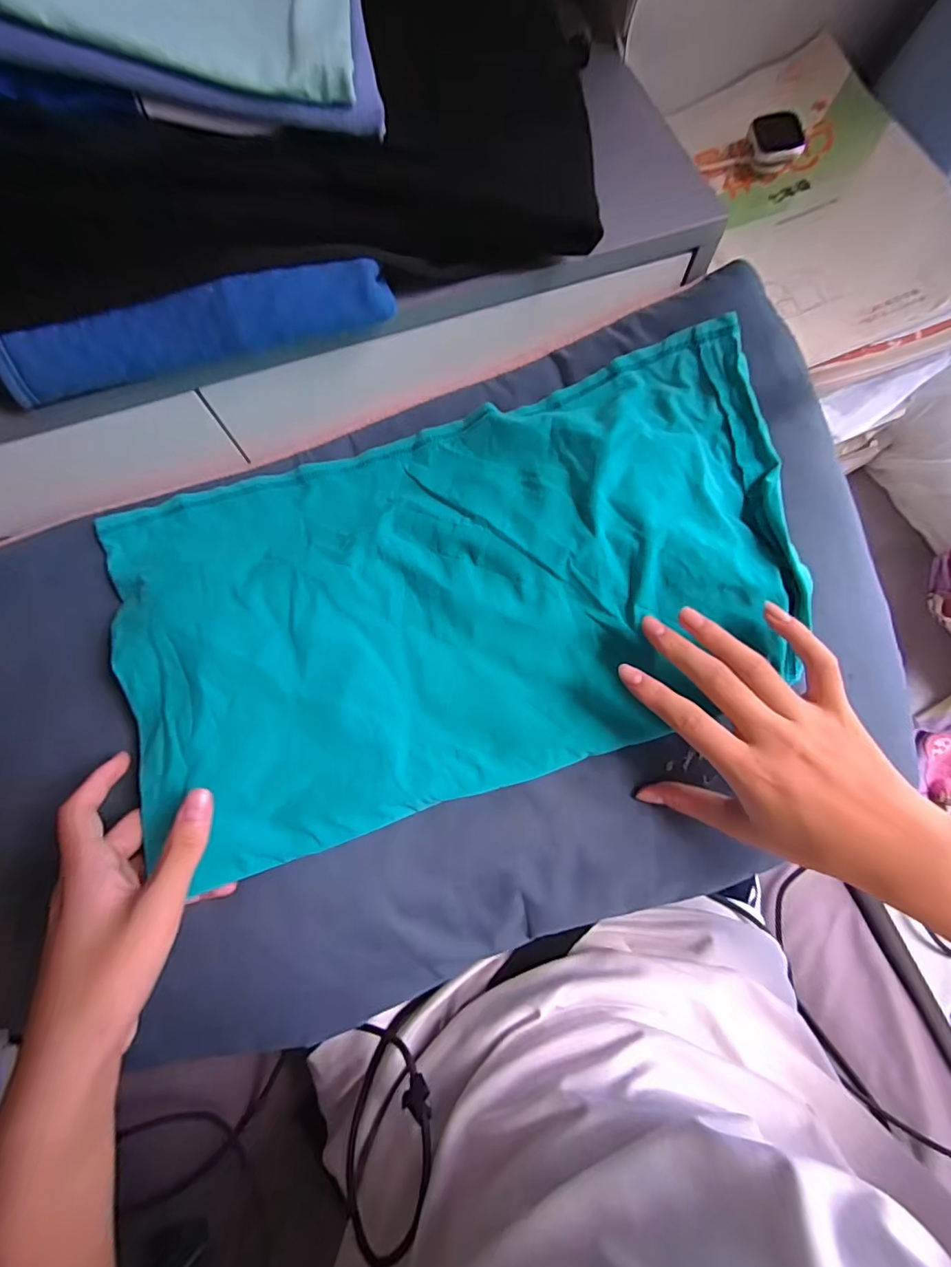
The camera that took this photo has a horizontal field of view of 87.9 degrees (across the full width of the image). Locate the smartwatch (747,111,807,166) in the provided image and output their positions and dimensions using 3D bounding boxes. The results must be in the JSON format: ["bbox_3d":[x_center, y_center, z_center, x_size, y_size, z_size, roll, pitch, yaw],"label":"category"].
[{"bbox_3d":[0.258,-0.424,0.423,0.039,0.011,0.045,-12,84,9],"label":"smartwatch"}]

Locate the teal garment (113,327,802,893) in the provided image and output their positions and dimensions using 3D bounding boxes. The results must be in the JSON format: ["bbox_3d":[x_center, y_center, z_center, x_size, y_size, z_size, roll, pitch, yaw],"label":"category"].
[{"bbox_3d":[-0.013,-0.034,0.345,0.460,0.039,0.273,-19,77,1],"label":"teal garment"}]

